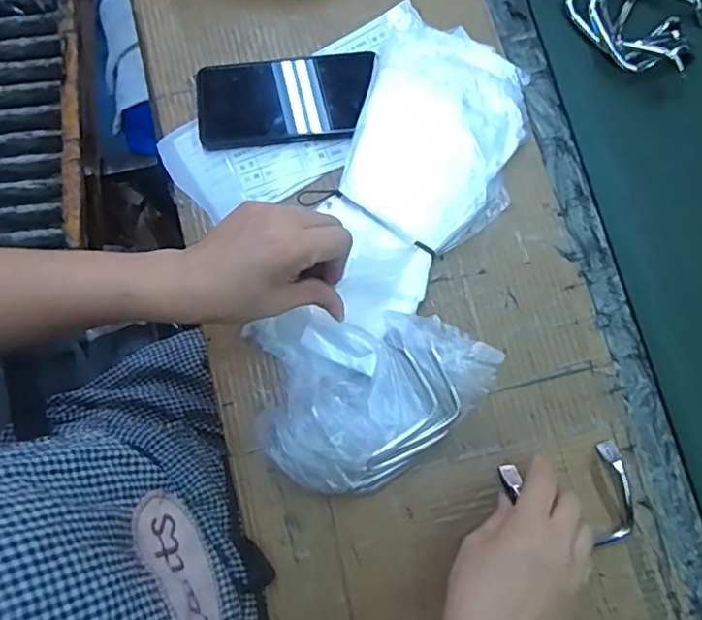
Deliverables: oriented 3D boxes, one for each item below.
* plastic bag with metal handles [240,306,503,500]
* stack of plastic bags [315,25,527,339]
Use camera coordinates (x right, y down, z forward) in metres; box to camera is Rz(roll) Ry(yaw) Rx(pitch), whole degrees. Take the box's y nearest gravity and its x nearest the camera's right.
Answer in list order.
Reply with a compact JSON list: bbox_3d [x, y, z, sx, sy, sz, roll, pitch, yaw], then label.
[{"bbox_3d":[0.015,0.069,0.446,0.180,0.072,0.139,-4,80,0],"label":"plastic bag with metal handles"},{"bbox_3d":[0.066,-0.116,0.498,0.132,0.037,0.277,17,81,4],"label":"stack of plastic bags"}]

